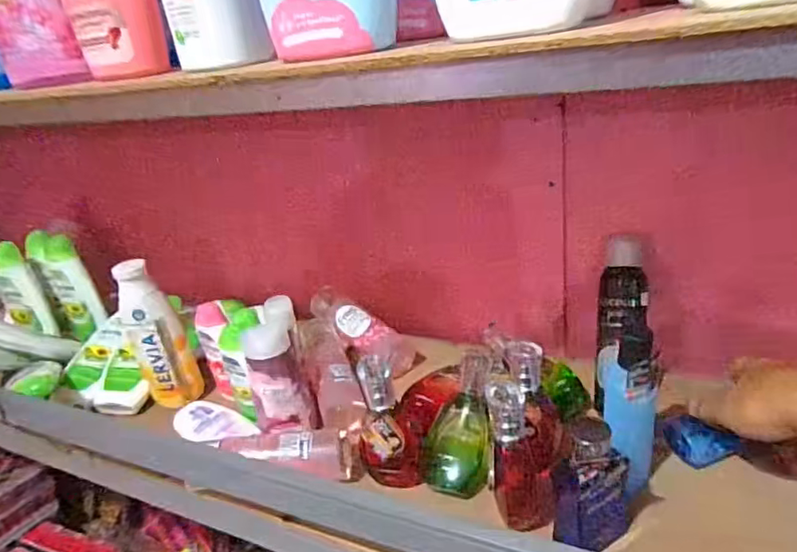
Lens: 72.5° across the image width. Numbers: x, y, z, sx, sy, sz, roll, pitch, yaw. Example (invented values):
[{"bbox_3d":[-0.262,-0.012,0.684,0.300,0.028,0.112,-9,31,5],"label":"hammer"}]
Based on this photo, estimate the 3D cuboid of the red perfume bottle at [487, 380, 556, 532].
[{"bbox_3d":[0.096,0.132,0.422,0.045,0.124,0.046,0,24,18],"label":"red perfume bottle"}]

